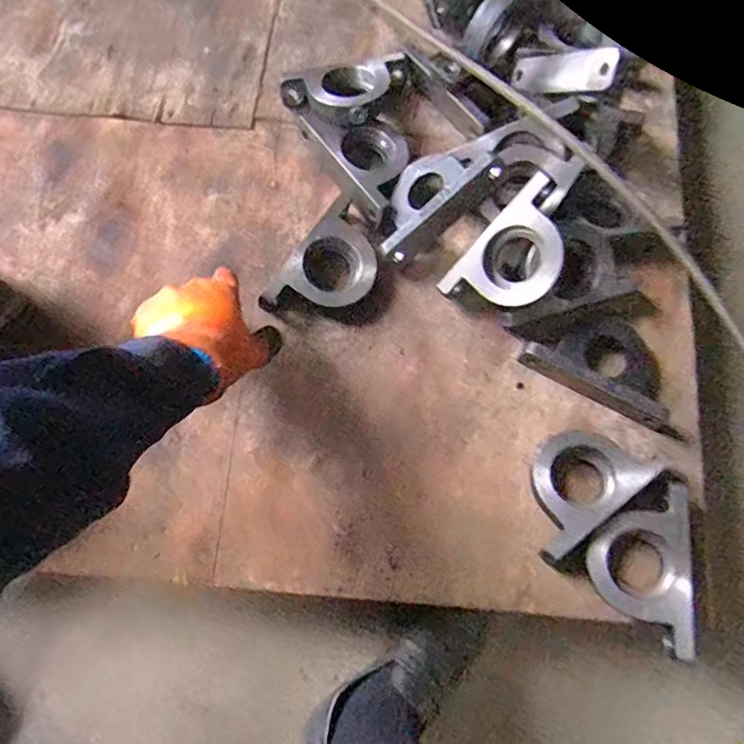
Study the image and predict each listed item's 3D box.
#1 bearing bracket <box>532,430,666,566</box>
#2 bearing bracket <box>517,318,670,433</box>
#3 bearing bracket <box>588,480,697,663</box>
[{"bbox_3d":[0.198,0.108,0.540,0.141,0.043,0.091,-38,79,-9],"label":"bearing bracket"},{"bbox_3d":[0.242,-0.011,0.580,0.150,0.029,0.086,28,77,6],"label":"bearing bracket"},{"bbox_3d":[0.247,0.179,0.520,0.084,0.043,0.146,6,76,1],"label":"bearing bracket"}]

